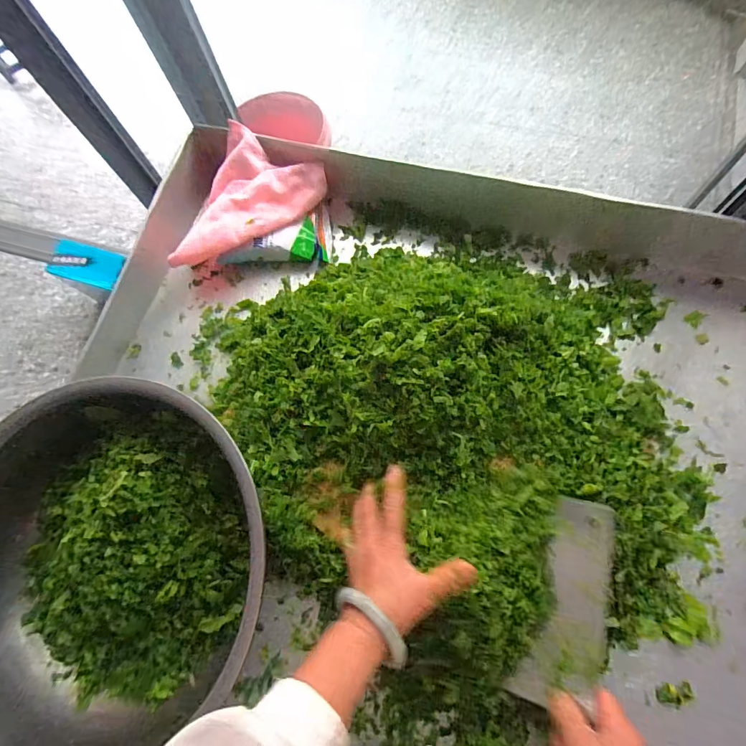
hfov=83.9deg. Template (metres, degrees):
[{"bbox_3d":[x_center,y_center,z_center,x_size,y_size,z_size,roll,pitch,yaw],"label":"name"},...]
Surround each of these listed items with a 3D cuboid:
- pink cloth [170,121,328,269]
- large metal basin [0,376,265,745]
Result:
[{"bbox_3d":[-0.168,-0.229,0.590,0.152,0.035,0.210,20,83,-6],"label":"pink cloth"},{"bbox_3d":[-0.285,0.194,0.432,0.357,0.130,0.345,-2,71,5],"label":"large metal basin"}]

